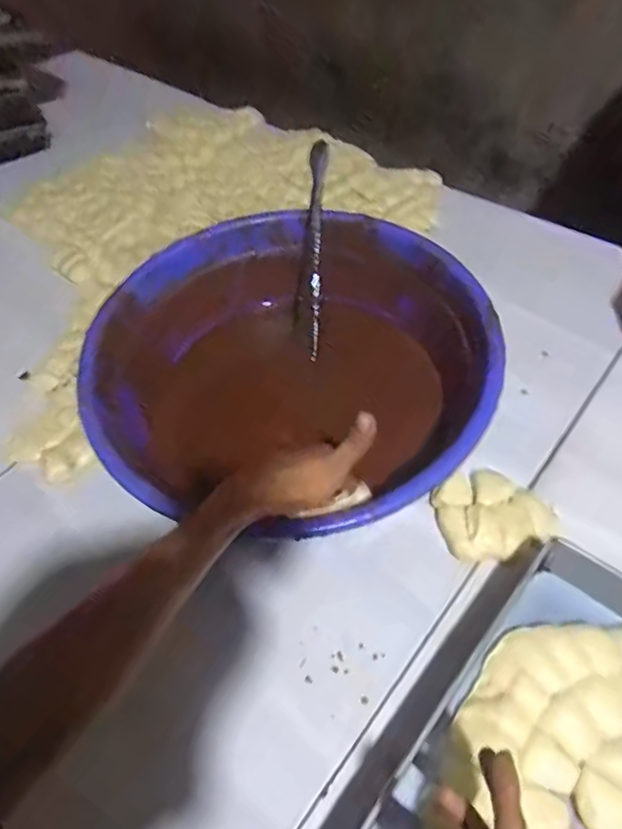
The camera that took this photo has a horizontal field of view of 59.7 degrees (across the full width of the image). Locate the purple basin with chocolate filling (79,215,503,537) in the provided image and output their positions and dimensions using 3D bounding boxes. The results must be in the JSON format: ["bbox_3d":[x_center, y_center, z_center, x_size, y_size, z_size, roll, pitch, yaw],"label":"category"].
[{"bbox_3d":[-0.027,-0.048,0.607,0.424,0.134,0.391,19,59,18],"label":"purple basin with chocolate filling"}]

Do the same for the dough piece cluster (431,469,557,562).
[{"bbox_3d":[0.190,0.104,0.576,0.110,0.023,0.091,-16,55,-5],"label":"dough piece cluster"}]

